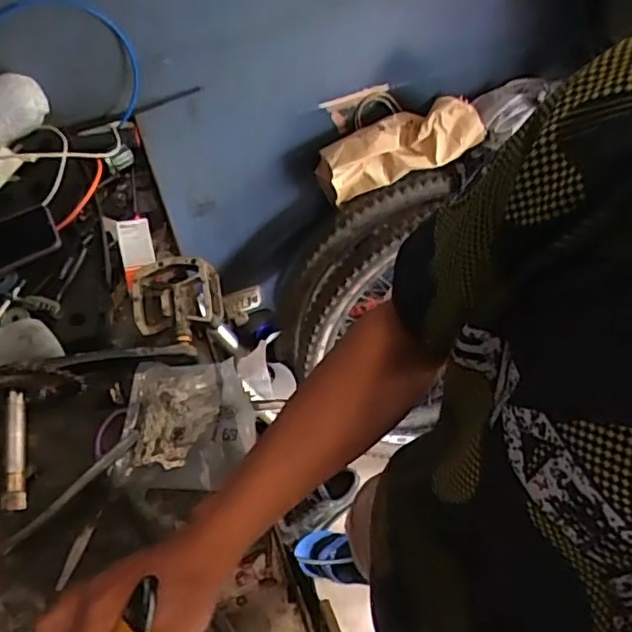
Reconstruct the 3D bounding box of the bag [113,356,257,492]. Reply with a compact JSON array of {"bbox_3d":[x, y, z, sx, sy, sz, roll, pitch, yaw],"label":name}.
[{"bbox_3d":[-0.136,0.119,0.650,0.147,0.036,0.141,1,57,1],"label":"bag"}]

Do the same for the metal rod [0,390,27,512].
[{"bbox_3d":[-0.296,0.131,0.592,0.019,0.022,0.116,-7,71,-5],"label":"metal rod"}]

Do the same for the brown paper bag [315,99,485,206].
[{"bbox_3d":[0.153,-0.304,1.100,0.311,0.142,0.081,-20,58,1],"label":"brown paper bag"}]

